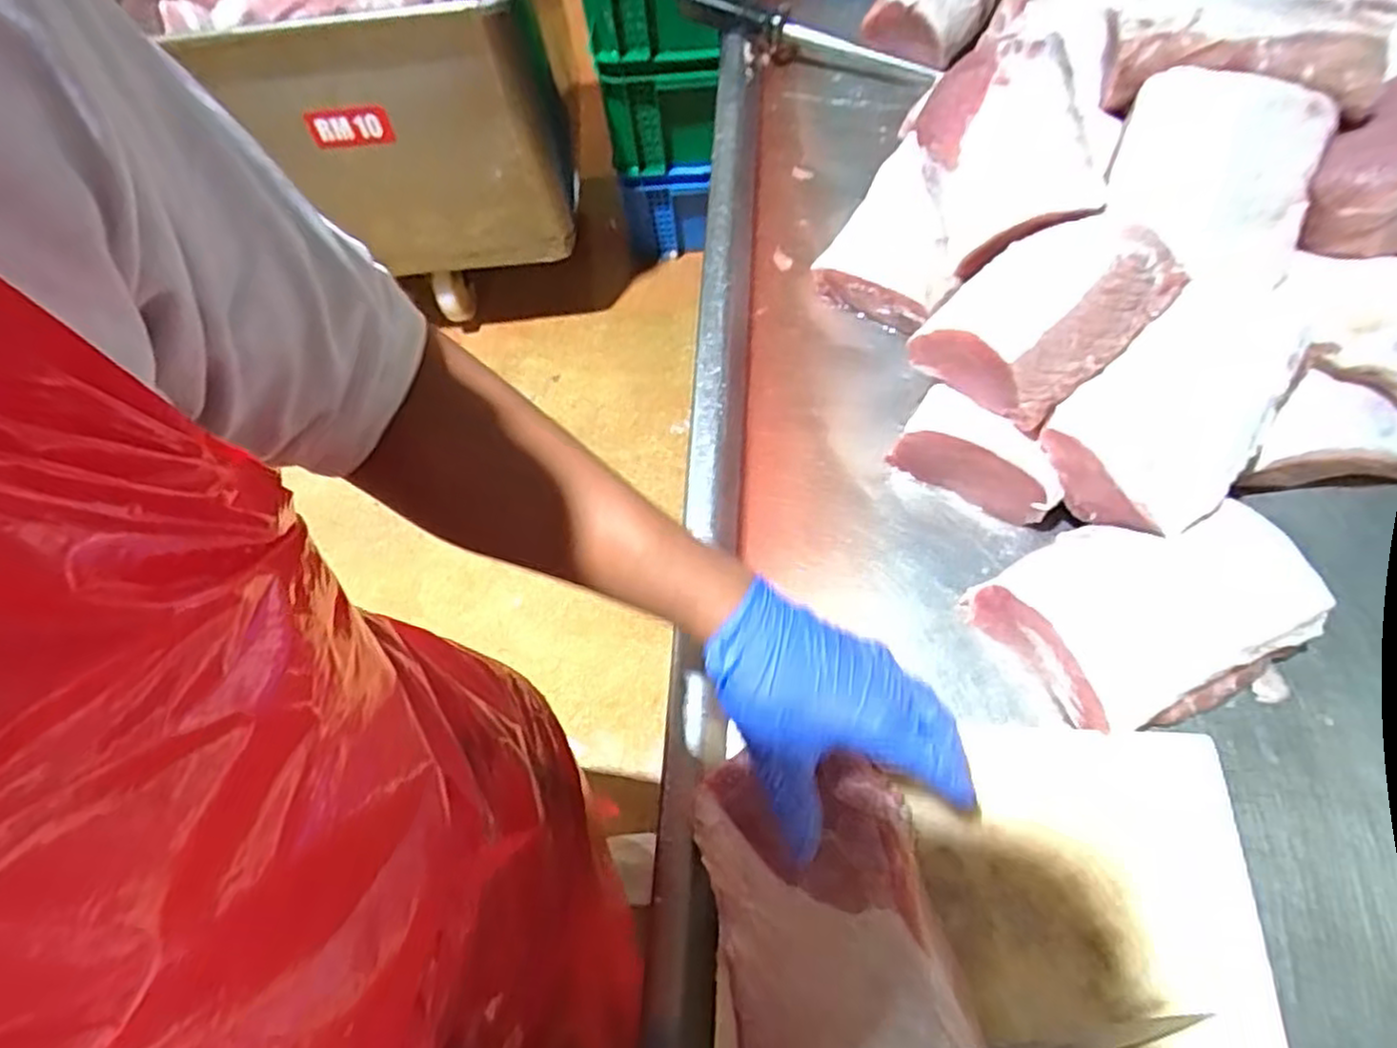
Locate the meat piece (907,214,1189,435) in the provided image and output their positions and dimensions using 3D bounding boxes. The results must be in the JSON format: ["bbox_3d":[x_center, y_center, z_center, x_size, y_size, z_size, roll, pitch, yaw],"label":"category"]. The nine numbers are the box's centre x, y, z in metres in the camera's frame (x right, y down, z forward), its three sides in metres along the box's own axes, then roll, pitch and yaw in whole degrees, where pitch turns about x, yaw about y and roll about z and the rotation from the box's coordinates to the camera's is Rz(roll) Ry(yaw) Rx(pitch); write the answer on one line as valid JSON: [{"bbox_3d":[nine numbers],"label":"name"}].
[{"bbox_3d":[0.252,-0.156,0.525,0.173,0.061,0.112,-39,67,-14],"label":"meat piece"}]

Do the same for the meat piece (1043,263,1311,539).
[{"bbox_3d":[0.341,-0.090,0.515,0.206,0.059,0.108,-43,68,-15],"label":"meat piece"}]

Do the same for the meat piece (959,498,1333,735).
[{"bbox_3d":[0.300,0.059,0.493,0.172,0.058,0.137,-27,67,-9],"label":"meat piece"}]

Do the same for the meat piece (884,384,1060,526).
[{"bbox_3d":[0.210,-0.050,0.550,0.120,0.064,0.045,32,71,16],"label":"meat piece"}]

